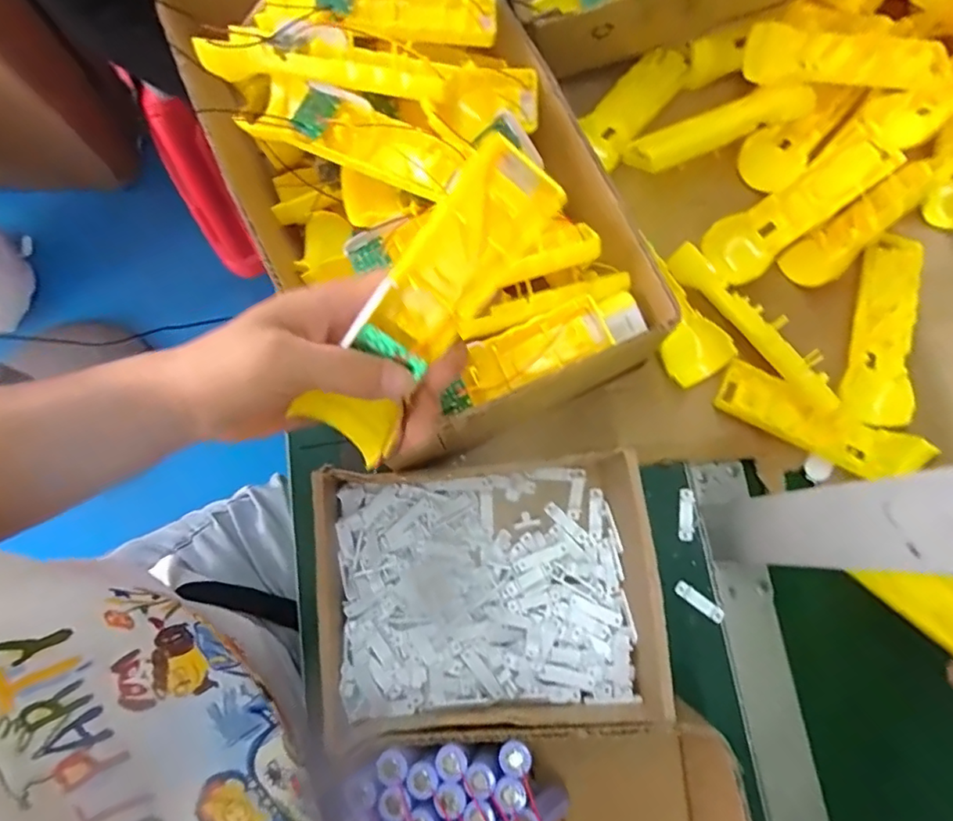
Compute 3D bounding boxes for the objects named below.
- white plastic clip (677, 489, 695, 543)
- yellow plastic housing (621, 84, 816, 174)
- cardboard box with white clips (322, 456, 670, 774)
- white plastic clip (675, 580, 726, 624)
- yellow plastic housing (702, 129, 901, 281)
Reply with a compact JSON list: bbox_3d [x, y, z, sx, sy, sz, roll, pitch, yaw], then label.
[{"bbox_3d":[0.158,0.078,0.421,0.011,0.004,0.039,7,76,1],"label":"white plastic clip"},{"bbox_3d":[0.201,-0.237,0.461,0.167,0.023,0.037,-24,78,-6],"label":"yellow plastic housing"},{"bbox_3d":[0.012,0.118,0.371,0.220,0.058,0.162,-6,76,-2],"label":"cardboard box with white clips"},{"bbox_3d":[0.163,0.140,0.409,0.038,0.004,0.011,37,79,8],"label":"white plastic clip"},{"bbox_3d":[0.262,-0.167,0.451,0.166,0.032,0.050,-34,79,-9],"label":"yellow plastic housing"}]

